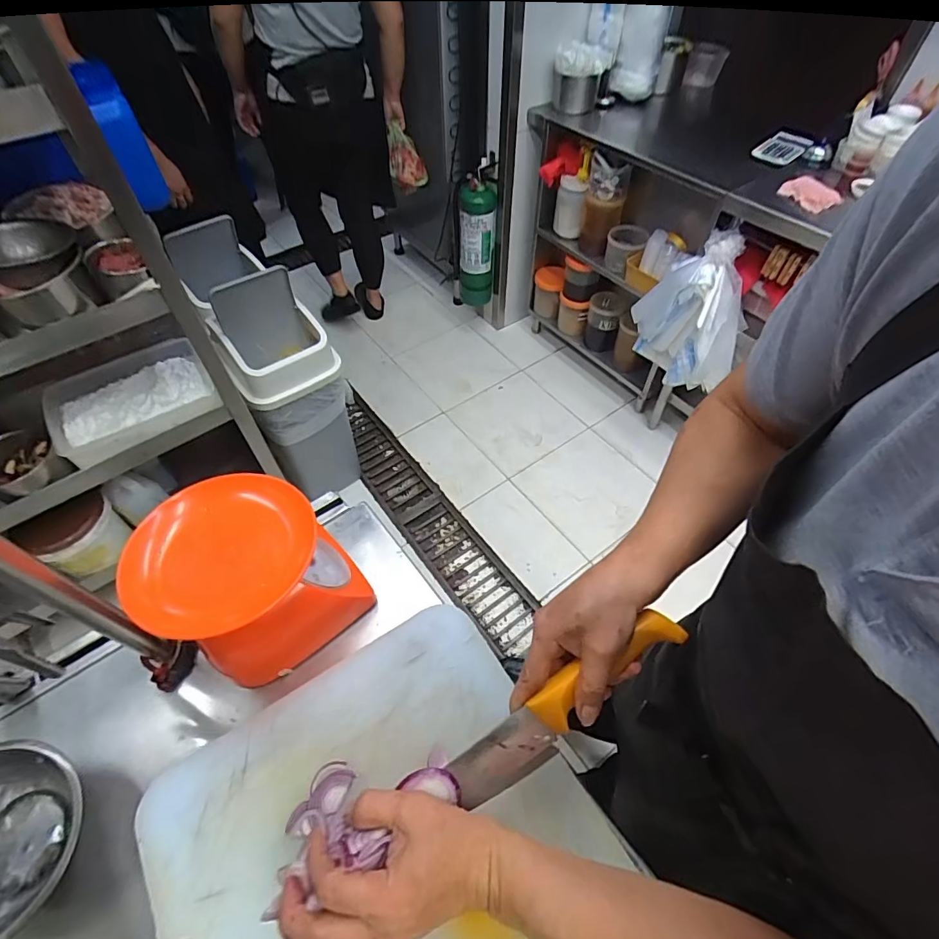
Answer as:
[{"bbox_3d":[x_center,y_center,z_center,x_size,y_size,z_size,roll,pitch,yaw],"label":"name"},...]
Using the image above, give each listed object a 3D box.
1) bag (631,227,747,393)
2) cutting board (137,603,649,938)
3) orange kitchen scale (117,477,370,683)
[{"bbox_3d":[0.661,-0.459,1.432,0.304,0.404,0.159,26,58,18],"label":"bag"},{"bbox_3d":[-0.054,0.344,0.398,0.338,0.020,0.387,-30,59,-20],"label":"cutting board"},{"bbox_3d":[-0.212,0.104,0.482,0.160,0.174,0.127,-34,60,-22],"label":"orange kitchen scale"}]

